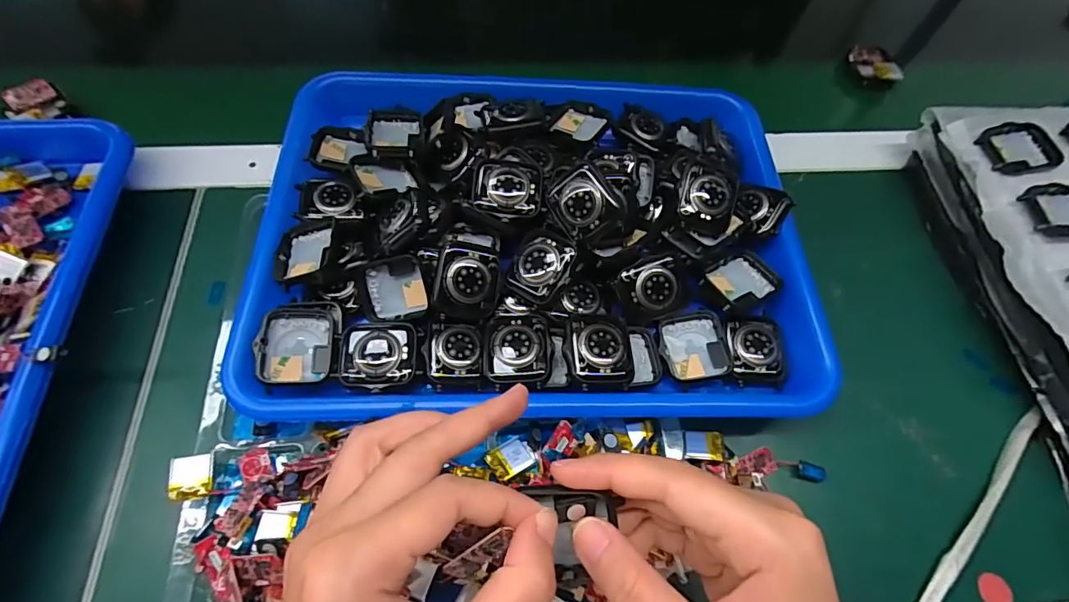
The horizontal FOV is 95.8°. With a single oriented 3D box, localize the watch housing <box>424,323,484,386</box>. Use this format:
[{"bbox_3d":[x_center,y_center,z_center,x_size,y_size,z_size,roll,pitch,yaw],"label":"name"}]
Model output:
[{"bbox_3d":[-0.044,0.029,0.266,0.031,0.008,0.033,0,63,-3],"label":"watch housing"}]

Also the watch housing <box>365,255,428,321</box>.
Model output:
[{"bbox_3d":[-0.081,-0.007,0.280,0.035,0.005,0.035,-12,98,11],"label":"watch housing"}]

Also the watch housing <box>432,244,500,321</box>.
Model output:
[{"bbox_3d":[-0.037,-0.010,0.270,0.035,0.006,0.040,6,92,-18],"label":"watch housing"}]

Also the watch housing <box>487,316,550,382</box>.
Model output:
[{"bbox_3d":[-0.009,0.025,0.264,0.033,0.009,0.038,1,63,-3],"label":"watch housing"}]

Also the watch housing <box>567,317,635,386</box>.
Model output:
[{"bbox_3d":[0.036,0.027,0.264,0.035,0.011,0.038,-1,63,-4],"label":"watch housing"}]

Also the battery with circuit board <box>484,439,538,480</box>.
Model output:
[{"bbox_3d":[-0.013,0.082,0.253,0.022,0.006,0.017,-29,68,-17],"label":"battery with circuit board"}]

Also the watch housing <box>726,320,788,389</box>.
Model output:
[{"bbox_3d":[0.130,0.029,0.281,0.033,0.009,0.043,0,63,-3],"label":"watch housing"}]

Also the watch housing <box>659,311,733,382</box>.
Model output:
[{"bbox_3d":[0.092,0.026,0.282,0.038,0.008,0.039,-5,64,-6],"label":"watch housing"}]

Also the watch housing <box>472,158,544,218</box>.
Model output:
[{"bbox_3d":[-0.016,-0.066,0.284,0.039,0.008,0.034,6,82,-5],"label":"watch housing"}]

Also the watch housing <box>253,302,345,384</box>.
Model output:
[{"bbox_3d":[-0.126,0.021,0.261,0.040,0.014,0.044,-5,64,-6],"label":"watch housing"}]

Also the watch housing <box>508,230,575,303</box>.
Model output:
[{"bbox_3d":[0.003,-0.020,0.277,0.033,0.010,0.038,32,101,24],"label":"watch housing"}]

